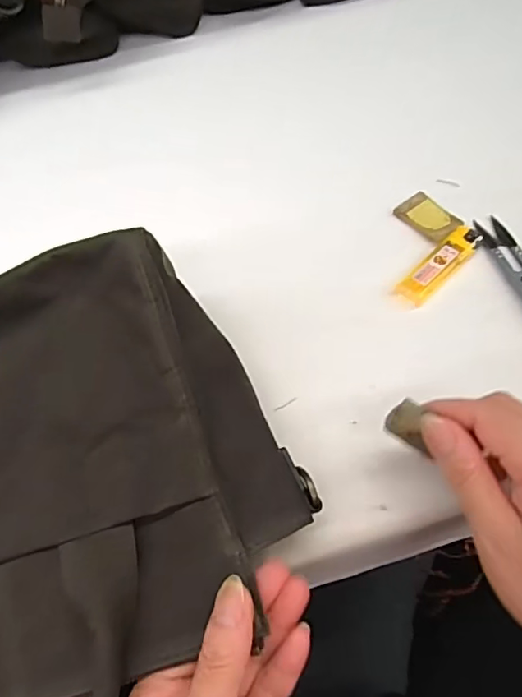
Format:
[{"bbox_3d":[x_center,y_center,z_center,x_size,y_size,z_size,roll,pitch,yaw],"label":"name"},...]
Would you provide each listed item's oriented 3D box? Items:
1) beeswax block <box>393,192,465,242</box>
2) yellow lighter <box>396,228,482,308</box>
[{"bbox_3d":[0.130,-0.102,0.412,0.034,0.006,0.050,-34,61,-16],"label":"beeswax block"},{"bbox_3d":[0.129,-0.061,0.381,0.022,0.009,0.078,38,67,25],"label":"yellow lighter"}]

